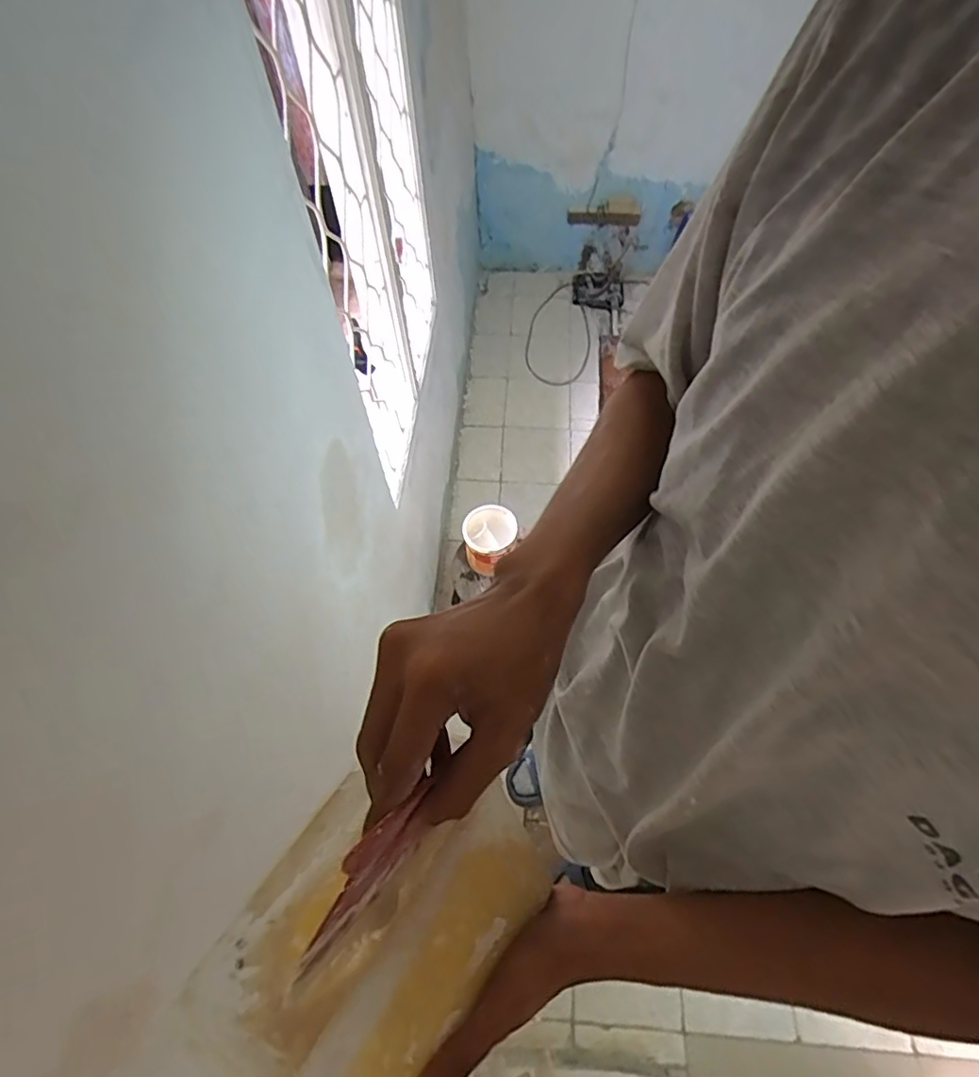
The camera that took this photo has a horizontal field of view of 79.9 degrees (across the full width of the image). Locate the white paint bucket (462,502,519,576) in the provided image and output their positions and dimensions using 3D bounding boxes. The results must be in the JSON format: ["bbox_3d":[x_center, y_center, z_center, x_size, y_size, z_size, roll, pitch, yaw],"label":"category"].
[{"bbox_3d":[0.003,0.001,1.733,0.151,0.144,0.158,-1,60,1],"label":"white paint bucket"}]

